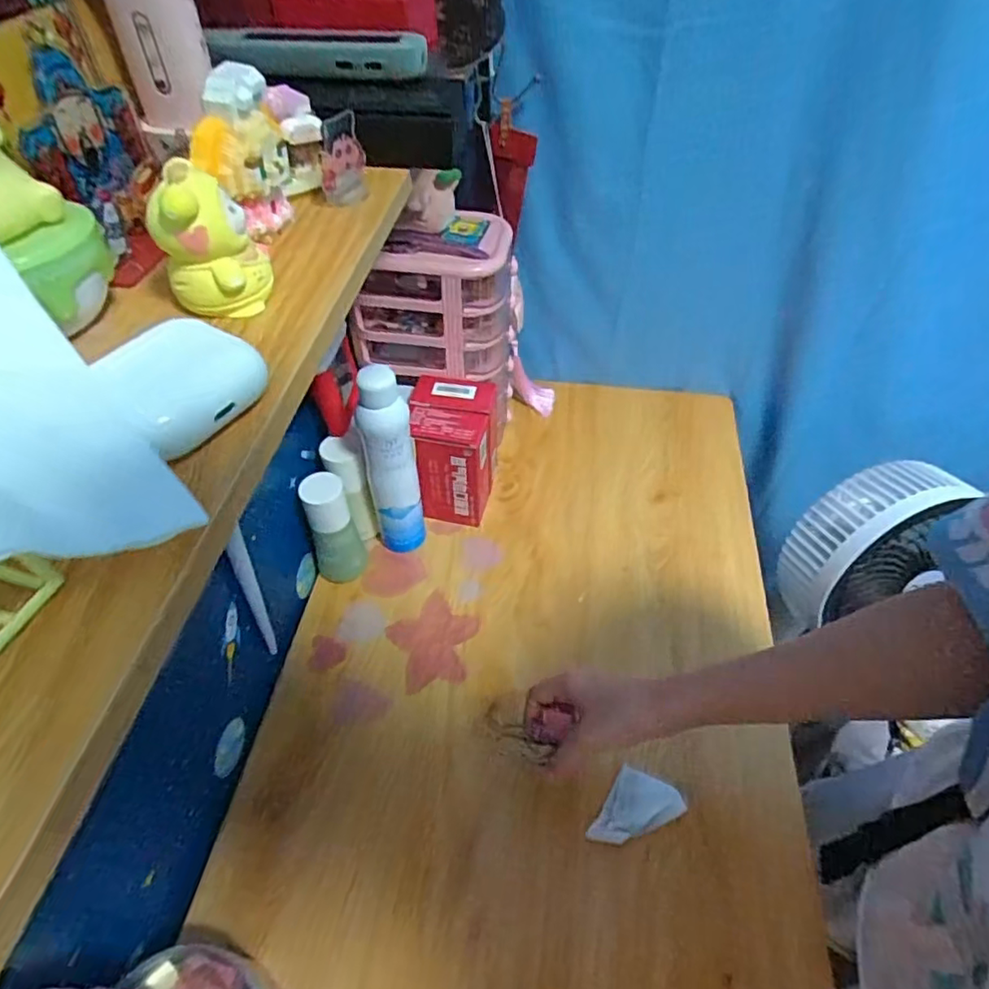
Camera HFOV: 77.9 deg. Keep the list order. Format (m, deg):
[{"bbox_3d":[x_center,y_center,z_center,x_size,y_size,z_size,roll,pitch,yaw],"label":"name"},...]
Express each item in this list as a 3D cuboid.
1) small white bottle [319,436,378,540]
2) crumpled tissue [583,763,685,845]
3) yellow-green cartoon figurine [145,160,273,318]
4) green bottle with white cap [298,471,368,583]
[{"bbox_3d":[-0.166,-0.002,0.694,0.035,0.126,0.047,-26,54,-21],"label":"small white bottle"},{"bbox_3d":[0.125,0.278,0.530,0.057,0.019,0.076,28,54,22],"label":"crumpled tissue"},{"bbox_3d":[-0.108,-0.096,0.233,0.027,0.049,0.027,12,50,10],"label":"yellow-green cartoon figurine"},{"bbox_3d":[-0.174,0.041,0.664,0.053,0.131,0.042,-19,52,-16],"label":"green bottle with white cap"}]

